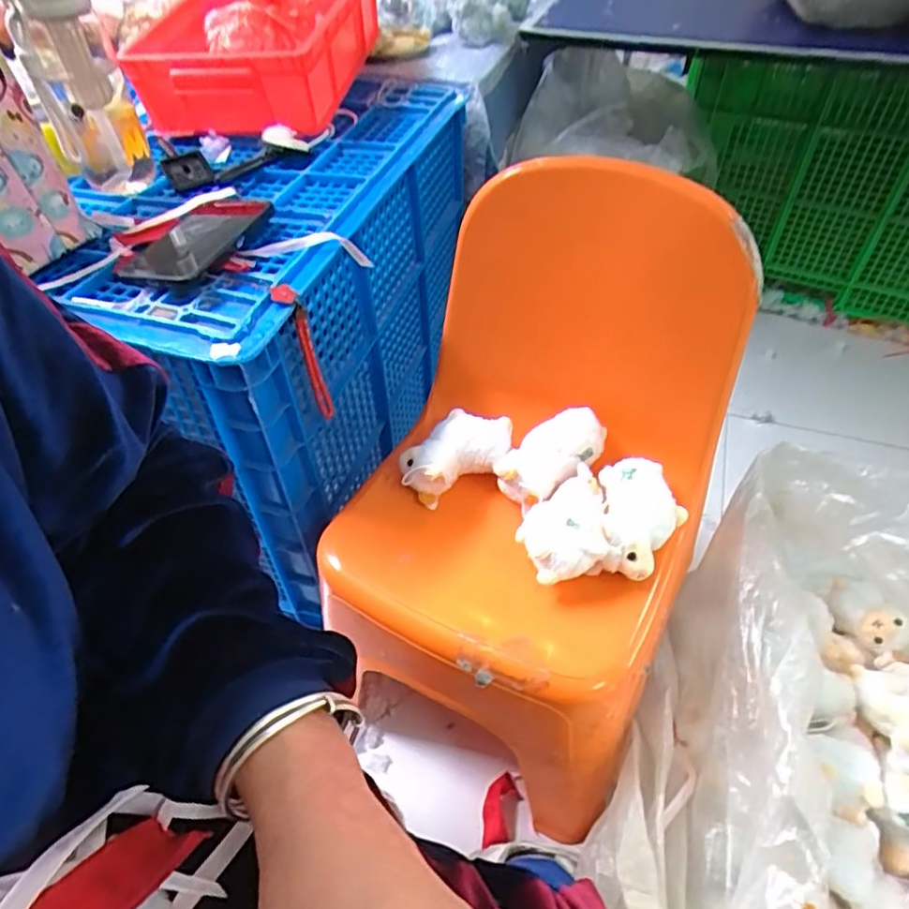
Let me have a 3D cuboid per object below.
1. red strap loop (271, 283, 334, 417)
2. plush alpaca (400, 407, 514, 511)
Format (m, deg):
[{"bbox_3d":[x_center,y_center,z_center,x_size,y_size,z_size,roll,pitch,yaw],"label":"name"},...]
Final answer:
[{"bbox_3d":[-0.140,-0.092,0.581,0.027,0.145,0.021,-16,49,-13],"label":"red strap loop"},{"bbox_3d":[0.002,0.005,0.661,0.125,0.062,0.074,-35,56,-26],"label":"plush alpaca"}]

